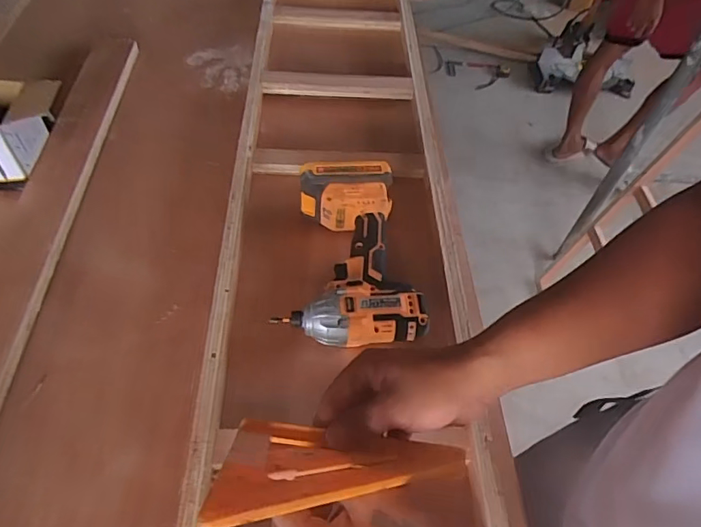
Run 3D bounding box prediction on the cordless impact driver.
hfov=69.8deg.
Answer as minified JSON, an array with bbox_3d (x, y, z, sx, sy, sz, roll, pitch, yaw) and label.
[{"bbox_3d":[-0.004,-0.014,0.587,0.154,0.069,0.228,-1,53,-5],"label":"cordless impact driver"}]

